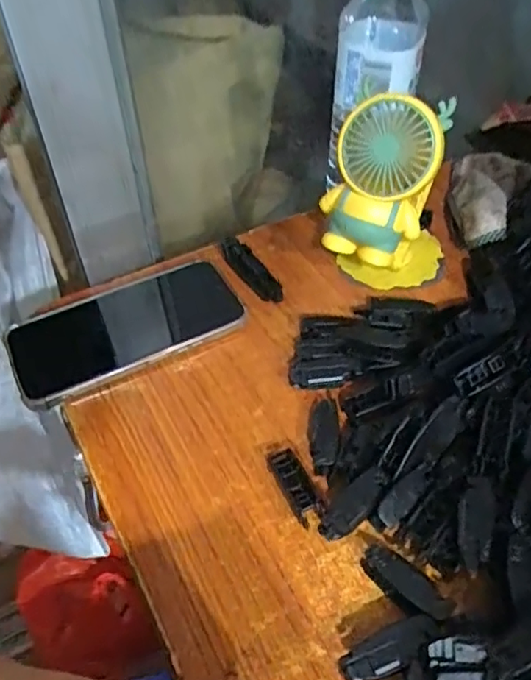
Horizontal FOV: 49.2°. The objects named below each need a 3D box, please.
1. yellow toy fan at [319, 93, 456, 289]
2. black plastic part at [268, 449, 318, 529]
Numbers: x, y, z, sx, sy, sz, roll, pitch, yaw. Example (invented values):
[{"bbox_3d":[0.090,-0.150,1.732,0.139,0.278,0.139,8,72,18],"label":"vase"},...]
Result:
[{"bbox_3d":[0.091,-0.104,0.418,0.083,0.145,0.095,10,48,12],"label":"yellow toy fan"},{"bbox_3d":[0.017,0.085,0.341,0.015,0.015,0.045,-20,49,-15],"label":"black plastic part"}]

